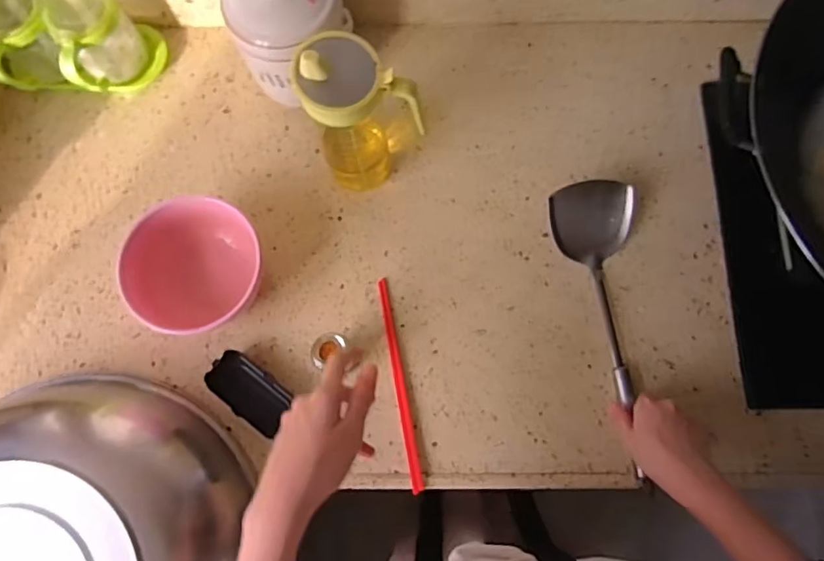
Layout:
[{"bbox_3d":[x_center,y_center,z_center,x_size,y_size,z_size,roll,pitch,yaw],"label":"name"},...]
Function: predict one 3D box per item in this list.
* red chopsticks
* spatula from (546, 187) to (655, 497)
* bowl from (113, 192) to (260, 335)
[{"bbox_3d":[-0.015,0.115,0.603,0.014,0.014,0.238,-11,77,-2],"label":"red chopsticks"},{"bbox_3d":[0.231,0.055,0.613,0.099,0.037,0.341,-6,84,-1],"label":"spatula"},{"bbox_3d":[-0.240,-0.013,0.603,0.146,0.078,0.143,0,77,1],"label":"bowl"}]

